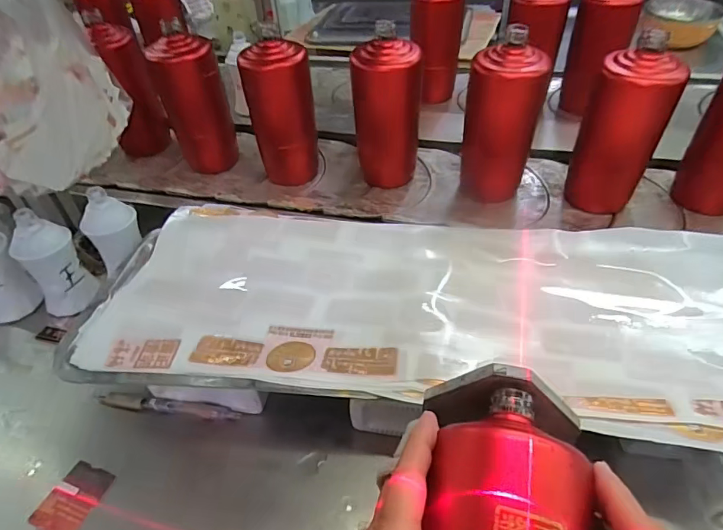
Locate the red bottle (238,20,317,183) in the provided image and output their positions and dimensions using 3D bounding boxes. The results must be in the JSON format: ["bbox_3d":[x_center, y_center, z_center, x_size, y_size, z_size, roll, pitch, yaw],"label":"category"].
[{"bbox_3d":[-0.103,-0.197,0.591,0.066,0.183,0.064,-2,46,2],"label":"red bottle"}]

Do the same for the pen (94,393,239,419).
[{"bbox_3d":[-0.174,0.127,0.411,0.131,0.008,0.013,4,45,8],"label":"pen"}]

